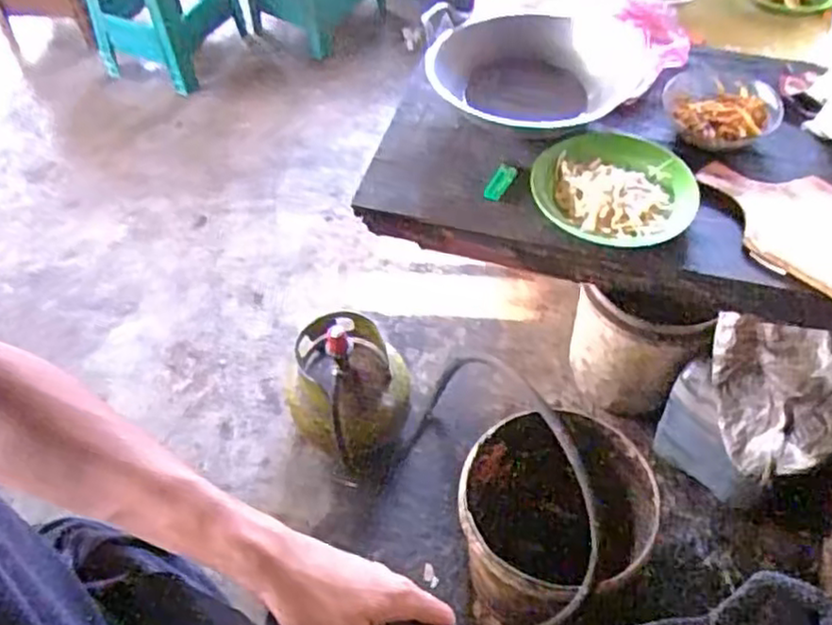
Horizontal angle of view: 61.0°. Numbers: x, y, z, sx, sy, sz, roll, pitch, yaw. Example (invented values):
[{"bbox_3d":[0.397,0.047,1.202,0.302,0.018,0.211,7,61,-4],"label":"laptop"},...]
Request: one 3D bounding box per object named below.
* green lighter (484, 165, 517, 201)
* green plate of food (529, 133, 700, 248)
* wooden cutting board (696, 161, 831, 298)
[{"bbox_3d":[0.116,-0.180,0.998,0.026,0.014,0.066,24,59,18],"label":"green lighter"},{"bbox_3d":[0.268,-0.178,0.956,0.211,0.032,0.215,-1,55,2],"label":"green plate of food"},{"bbox_3d":[0.507,-0.118,0.907,0.165,0.023,0.283,-35,60,-20],"label":"wooden cutting board"}]

